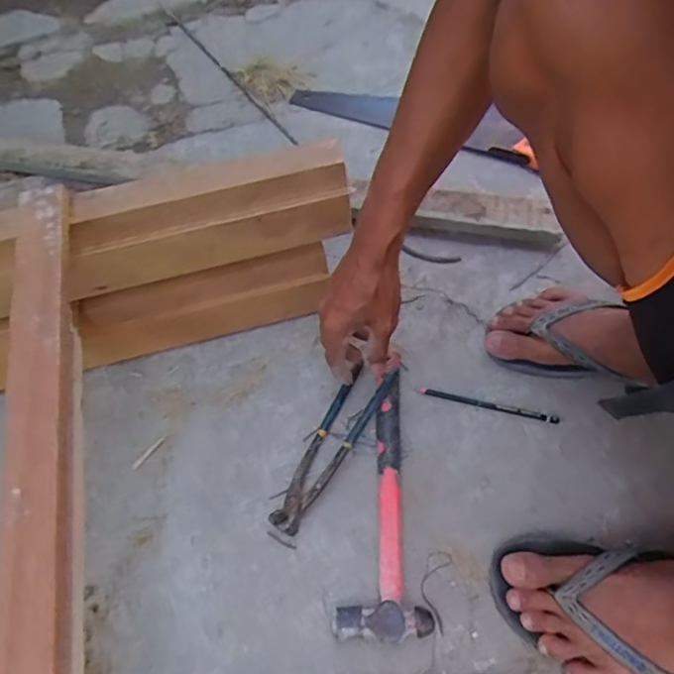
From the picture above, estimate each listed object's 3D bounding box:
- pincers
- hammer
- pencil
[{"bbox_3d":[-0.007,0.118,0.636,0.051,0.026,0.213,29,69,18],"label":"pincers"},{"bbox_3d":[0.042,0.175,0.610,0.089,0.028,0.266,-3,61,3],"label":"hammer"},{"bbox_3d":[0.178,0.080,0.665,0.157,0.004,0.011,12,62,11],"label":"pencil"}]

